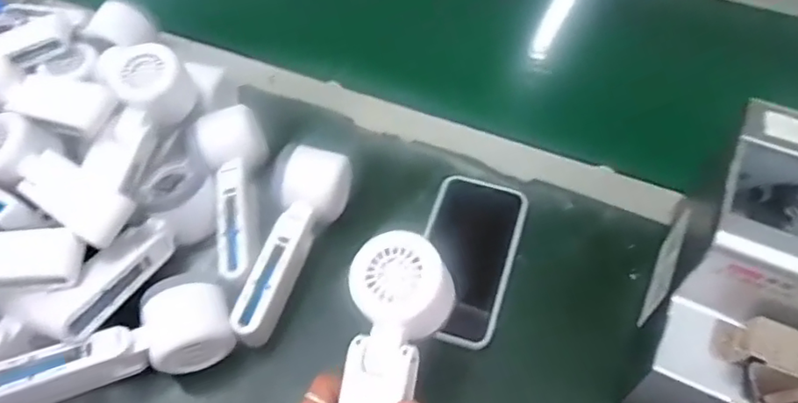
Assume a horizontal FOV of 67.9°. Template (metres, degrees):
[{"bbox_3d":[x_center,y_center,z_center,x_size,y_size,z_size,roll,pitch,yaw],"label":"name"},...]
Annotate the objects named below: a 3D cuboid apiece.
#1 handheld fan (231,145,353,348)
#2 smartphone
[{"bbox_3d":[-0.083,0.031,0.462,0.052,0.046,0.159,11,55,9],"label":"handheld fan"},{"bbox_3d":[0.054,0.045,0.478,0.073,0.013,0.146,14,56,12],"label":"smartphone"}]

